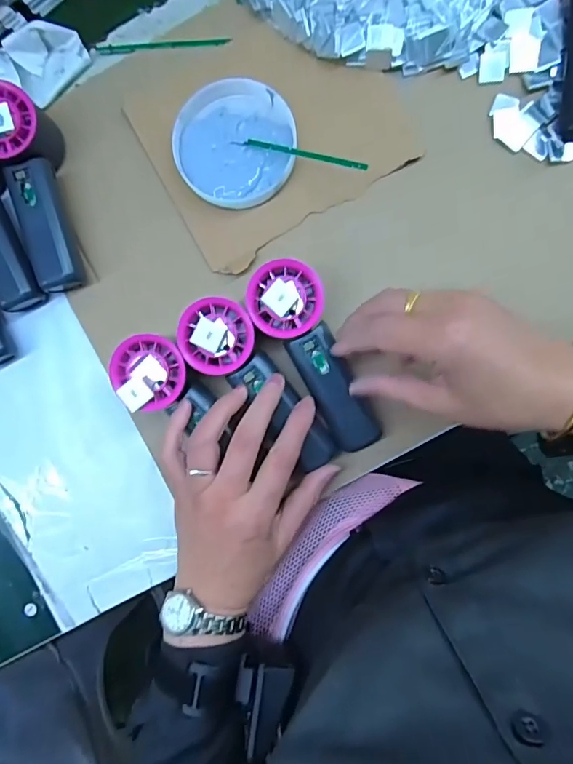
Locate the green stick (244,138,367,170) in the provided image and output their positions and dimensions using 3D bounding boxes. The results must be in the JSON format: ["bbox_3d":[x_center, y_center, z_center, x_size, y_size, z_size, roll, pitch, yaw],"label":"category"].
[{"bbox_3d":[0.013,-0.182,0.360,0.106,0.008,0.008,25,90,24],"label":"green stick"}]

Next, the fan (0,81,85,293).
[{"bbox_3d":[-0.205,-0.154,0.370,0.053,0.054,0.151,-17,87,3],"label":"fan"}]

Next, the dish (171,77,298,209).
[{"bbox_3d":[-0.043,-0.198,0.379,0.098,0.019,0.097,0,88,3],"label":"dish"}]

